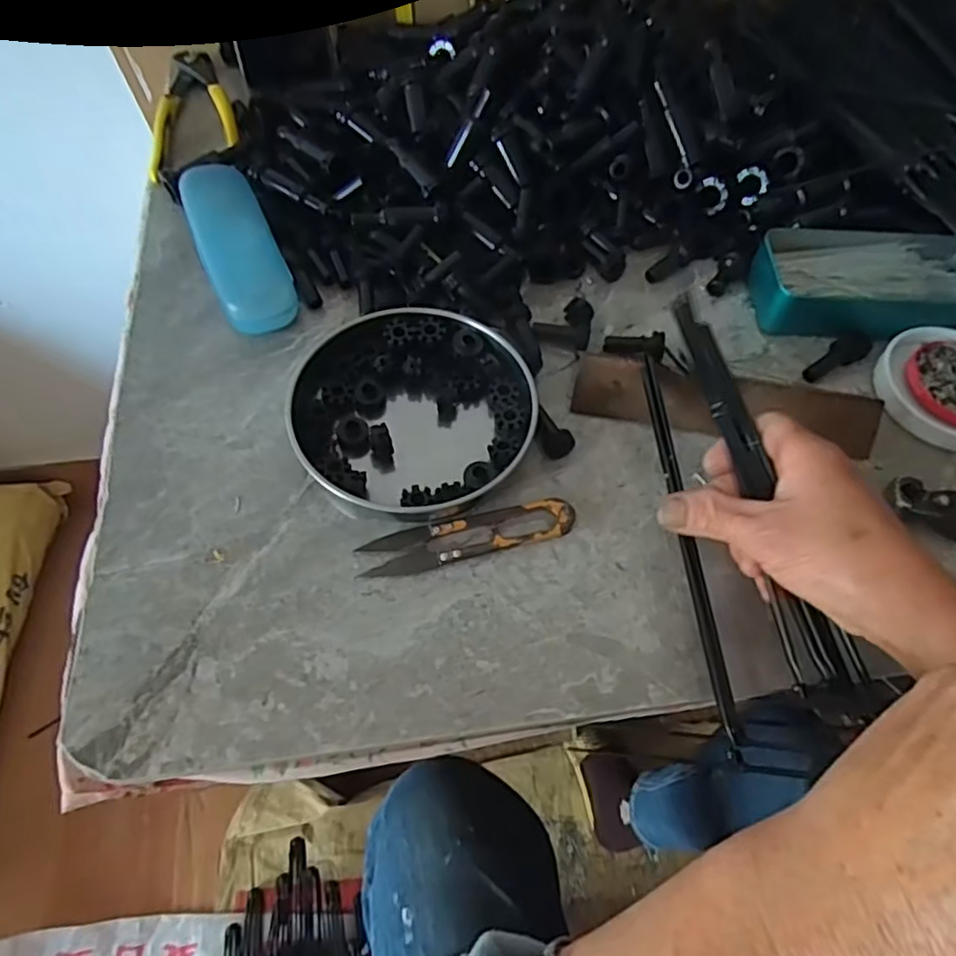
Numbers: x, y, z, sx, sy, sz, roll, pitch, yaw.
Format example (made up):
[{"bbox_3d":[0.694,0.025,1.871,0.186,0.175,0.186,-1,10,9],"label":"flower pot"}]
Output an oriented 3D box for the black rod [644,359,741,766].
[{"bbox_3d":[0.111,0.029,0.356,0.009,0.009,0.219,-3,65,-4],"label":"black rod"}]

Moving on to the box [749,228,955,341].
[{"bbox_3d":[0.266,-0.132,0.451,0.153,0.033,0.072,2,60,-1],"label":"box"}]

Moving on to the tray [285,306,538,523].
[{"bbox_3d":[-0.039,-0.041,0.395,0.136,0.025,0.135,1,60,-2],"label":"tray"}]

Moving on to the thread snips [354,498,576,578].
[{"bbox_3d":[-0.005,0.031,0.363,0.116,0.010,0.025,-11,61,-9],"label":"thread snips"}]

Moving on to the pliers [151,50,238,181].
[{"bbox_3d":[-0.227,-0.300,0.542,0.062,0.015,0.164,-6,60,-6],"label":"pliers"}]

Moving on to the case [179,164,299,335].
[{"bbox_3d":[-0.165,-0.159,0.456,0.048,0.026,0.151,-21,63,-14],"label":"case"}]

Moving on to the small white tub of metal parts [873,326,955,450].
[{"bbox_3d":[0.304,-0.058,0.427,0.088,0.017,0.088,1,60,-2],"label":"small white tub of metal parts"}]

